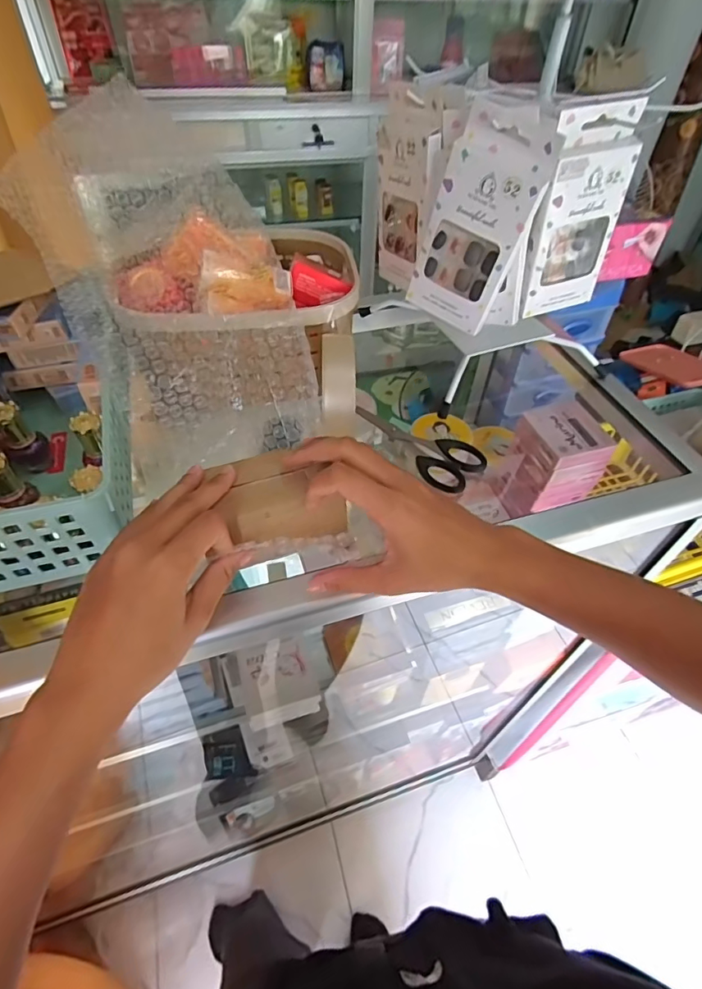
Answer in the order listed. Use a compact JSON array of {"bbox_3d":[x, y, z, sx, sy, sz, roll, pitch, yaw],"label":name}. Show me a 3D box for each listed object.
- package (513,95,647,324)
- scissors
[{"bbox_3d":[0.169,-0.208,0.373,0.079,0.136,0.021,-19,51,-18],"label":"package"},{"bbox_3d":[0.063,-0.052,0.445,0.057,0.013,0.127,-27,54,-23],"label":"scissors"}]

